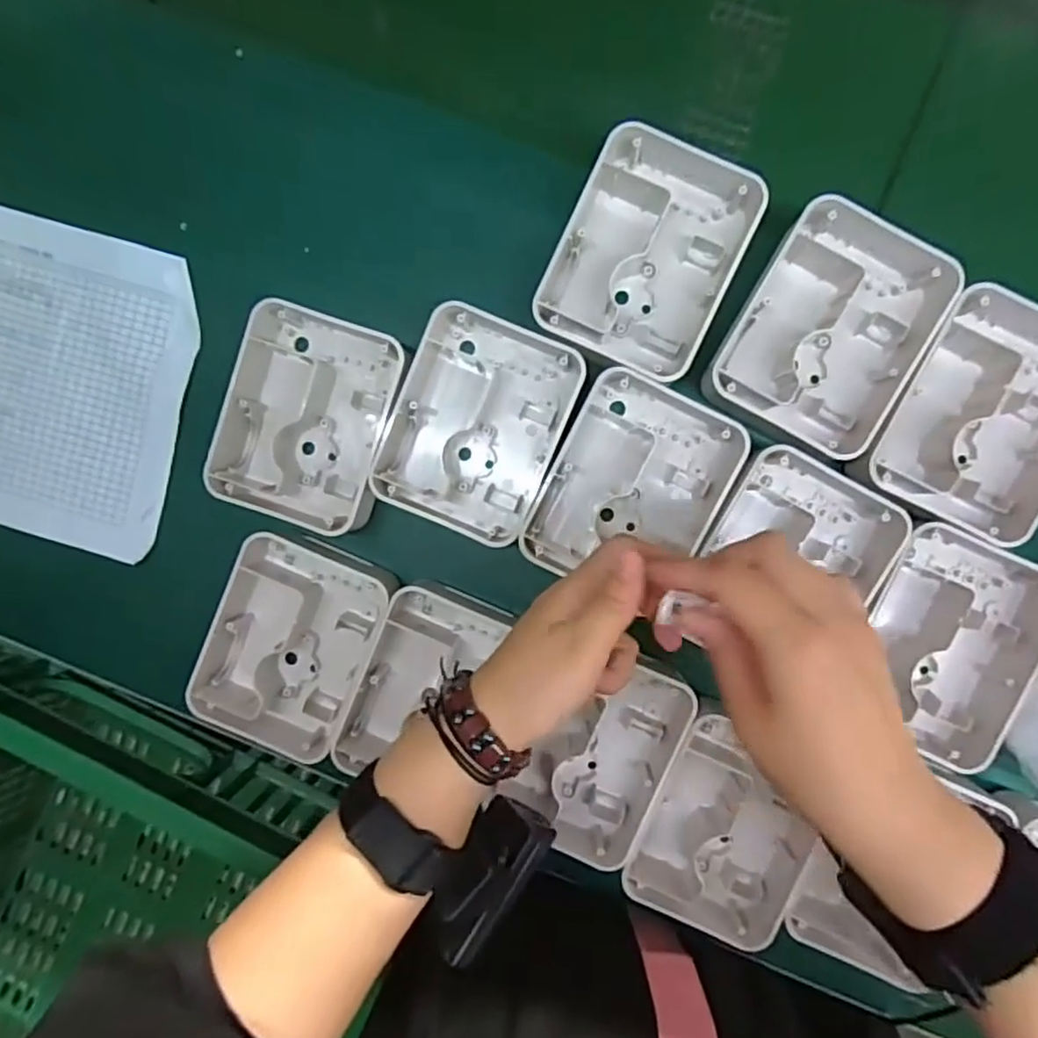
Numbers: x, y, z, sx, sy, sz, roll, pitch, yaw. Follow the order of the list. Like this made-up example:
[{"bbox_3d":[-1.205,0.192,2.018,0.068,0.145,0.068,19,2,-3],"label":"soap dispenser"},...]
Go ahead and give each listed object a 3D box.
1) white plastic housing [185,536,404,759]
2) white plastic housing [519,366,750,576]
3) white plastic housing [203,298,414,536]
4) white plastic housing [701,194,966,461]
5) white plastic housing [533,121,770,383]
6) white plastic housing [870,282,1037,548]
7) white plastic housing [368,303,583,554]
[{"bbox_3d":[-0.149,0.084,0.439,0.104,0.035,0.137,22,95,3],"label":"white plastic housing"},{"bbox_3d":[0.071,-0.018,0.415,0.104,0.033,0.124,26,95,3],"label":"white plastic housing"},{"bbox_3d":[-0.132,-0.062,0.427,0.100,0.038,0.130,21,95,3],"label":"white plastic housing"},{"bbox_3d":[0.182,-0.112,0.398,0.108,0.035,0.138,31,95,2],"label":"white plastic housing"},{"bbox_3d":[0.077,-0.156,0.404,0.102,0.037,0.131,25,95,3],"label":"white plastic housing"},{"bbox_3d":[0.273,-0.065,0.394,0.101,0.039,0.138,27,95,2],"label":"white plastic housing"},{"bbox_3d":[-0.024,-0.060,0.423,0.101,0.041,0.135,22,95,3],"label":"white plastic housing"}]

